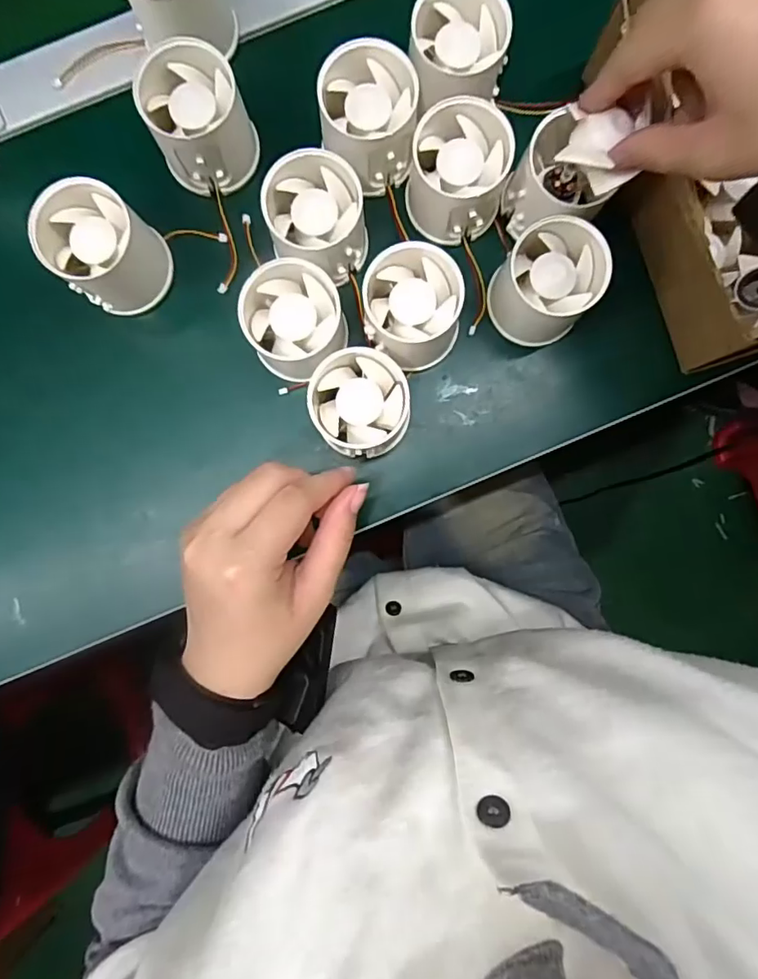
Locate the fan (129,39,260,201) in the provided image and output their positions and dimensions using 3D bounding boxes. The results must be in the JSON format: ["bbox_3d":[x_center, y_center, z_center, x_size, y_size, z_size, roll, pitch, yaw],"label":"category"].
[{"bbox_3d":[-0.097,-0.201,0.300,0.050,0.054,0.052,0,89,1],"label":"fan"}]

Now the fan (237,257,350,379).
[{"bbox_3d":[-0.045,-0.092,0.304,0.053,0.043,0.053,0,89,1],"label":"fan"}]

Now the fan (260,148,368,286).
[{"bbox_3d":[-0.032,-0.144,0.305,0.057,0.044,0.064,-7,89,1],"label":"fan"}]

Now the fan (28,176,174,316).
[{"bbox_3d":[-0.150,-0.131,0.299,0.054,0.048,0.052,0,89,1],"label":"fan"}]

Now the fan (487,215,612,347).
[{"bbox_3d":[0.093,-0.113,0.304,0.053,0.048,0.051,0,89,1],"label":"fan"}]

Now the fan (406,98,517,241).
[{"bbox_3d":[0.043,-0.172,0.302,0.052,0.051,0.052,0,89,1],"label":"fan"}]

